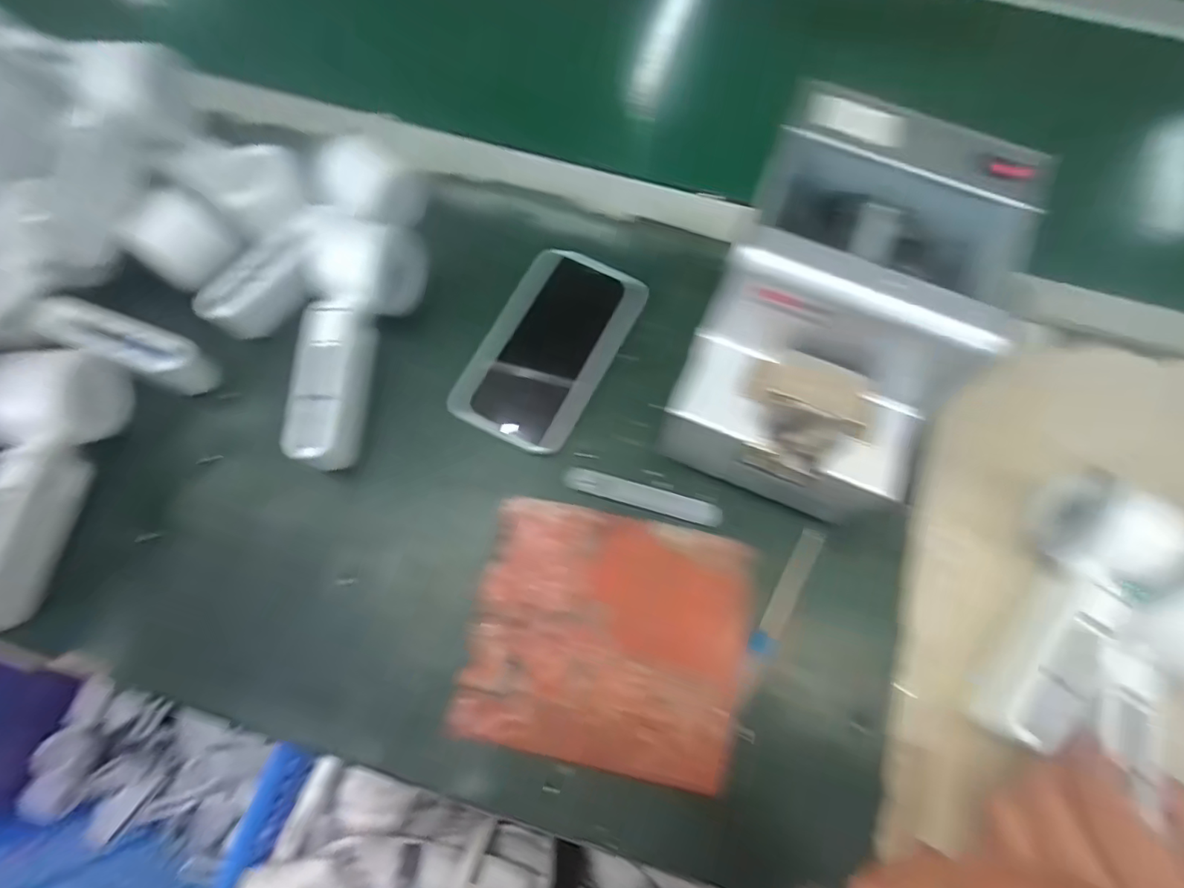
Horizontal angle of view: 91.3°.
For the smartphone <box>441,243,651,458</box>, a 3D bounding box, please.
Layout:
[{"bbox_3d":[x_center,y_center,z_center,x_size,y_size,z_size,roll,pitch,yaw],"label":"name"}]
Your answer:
[{"bbox_3d":[-0.029,-0.068,0.400,0.084,0.008,0.146,26,73,9],"label":"smartphone"}]

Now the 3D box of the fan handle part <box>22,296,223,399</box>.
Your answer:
[{"bbox_3d":[-0.289,-0.063,0.360,0.098,0.023,0.032,24,75,-11],"label":"fan handle part"}]

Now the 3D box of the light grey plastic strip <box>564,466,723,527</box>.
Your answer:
[{"bbox_3d":[0.033,0.034,0.374,0.101,0.006,0.016,15,71,6],"label":"light grey plastic strip"}]

